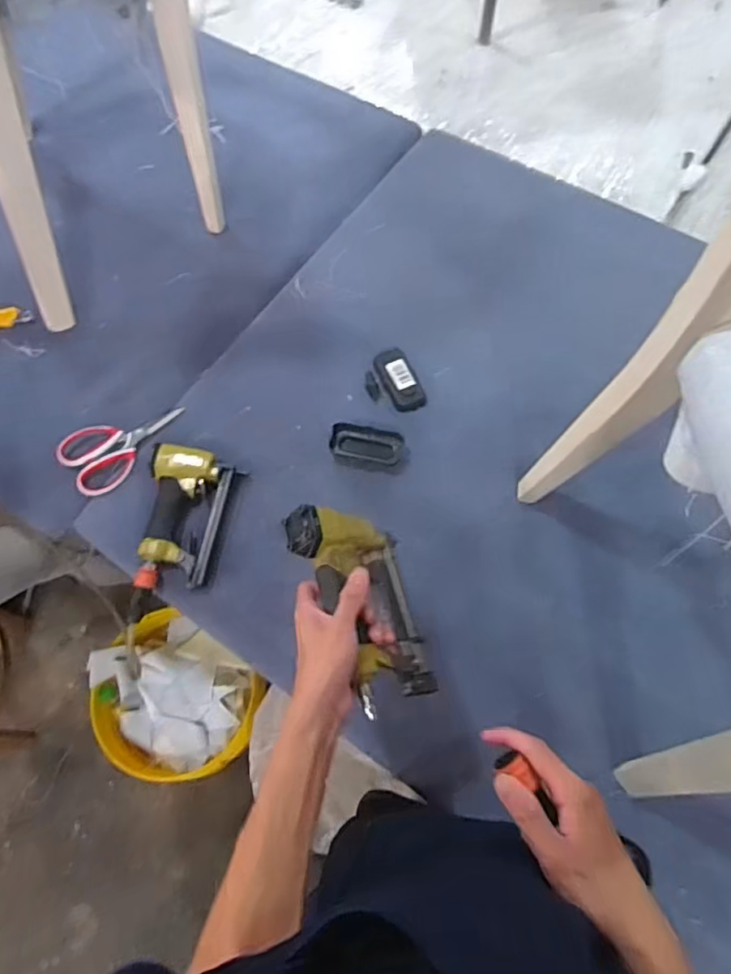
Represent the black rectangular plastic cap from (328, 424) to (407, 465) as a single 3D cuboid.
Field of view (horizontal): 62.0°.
[{"bbox_3d":[0.001,-0.062,0.918,0.108,0.015,0.057,10,68,6],"label":"black rectangular plastic cap"}]

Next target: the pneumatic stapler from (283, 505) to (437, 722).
[{"bbox_3d":[-0.005,0.124,0.620,0.050,0.138,0.202,-29,65,31],"label":"pneumatic stapler"}]

